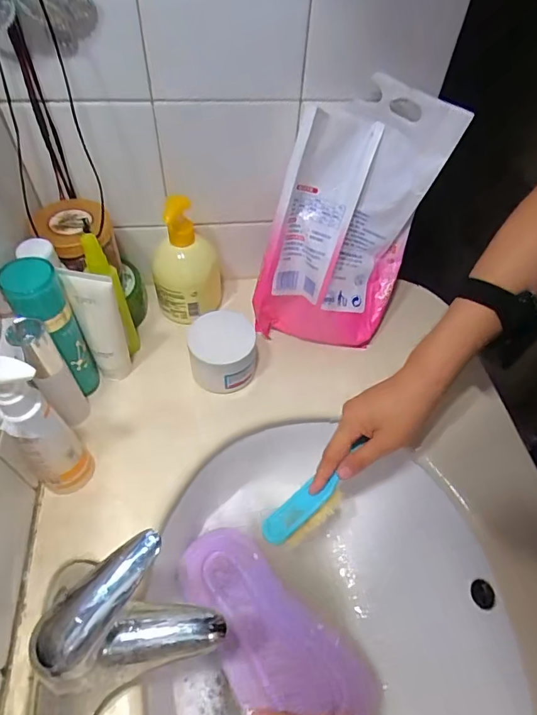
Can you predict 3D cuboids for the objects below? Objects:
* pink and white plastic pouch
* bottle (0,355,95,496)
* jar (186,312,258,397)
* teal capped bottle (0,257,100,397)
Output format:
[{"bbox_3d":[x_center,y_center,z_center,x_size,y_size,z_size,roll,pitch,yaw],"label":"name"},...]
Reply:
[{"bbox_3d":[0.091,-0.143,0.517,0.176,0.301,0.053,7,31,-12],"label":"pink and white plastic pouch"},{"bbox_3d":[-0.201,0.070,0.400,0.034,0.188,0.045,36,58,21],"label":"bottle"},{"bbox_3d":[-0.054,-0.006,0.533,0.074,0.079,0.070,2,53,-3],"label":"jar"},{"bbox_3d":[-0.217,-0.018,0.464,0.043,0.179,0.045,2,53,-3],"label":"teal capped bottle"}]

